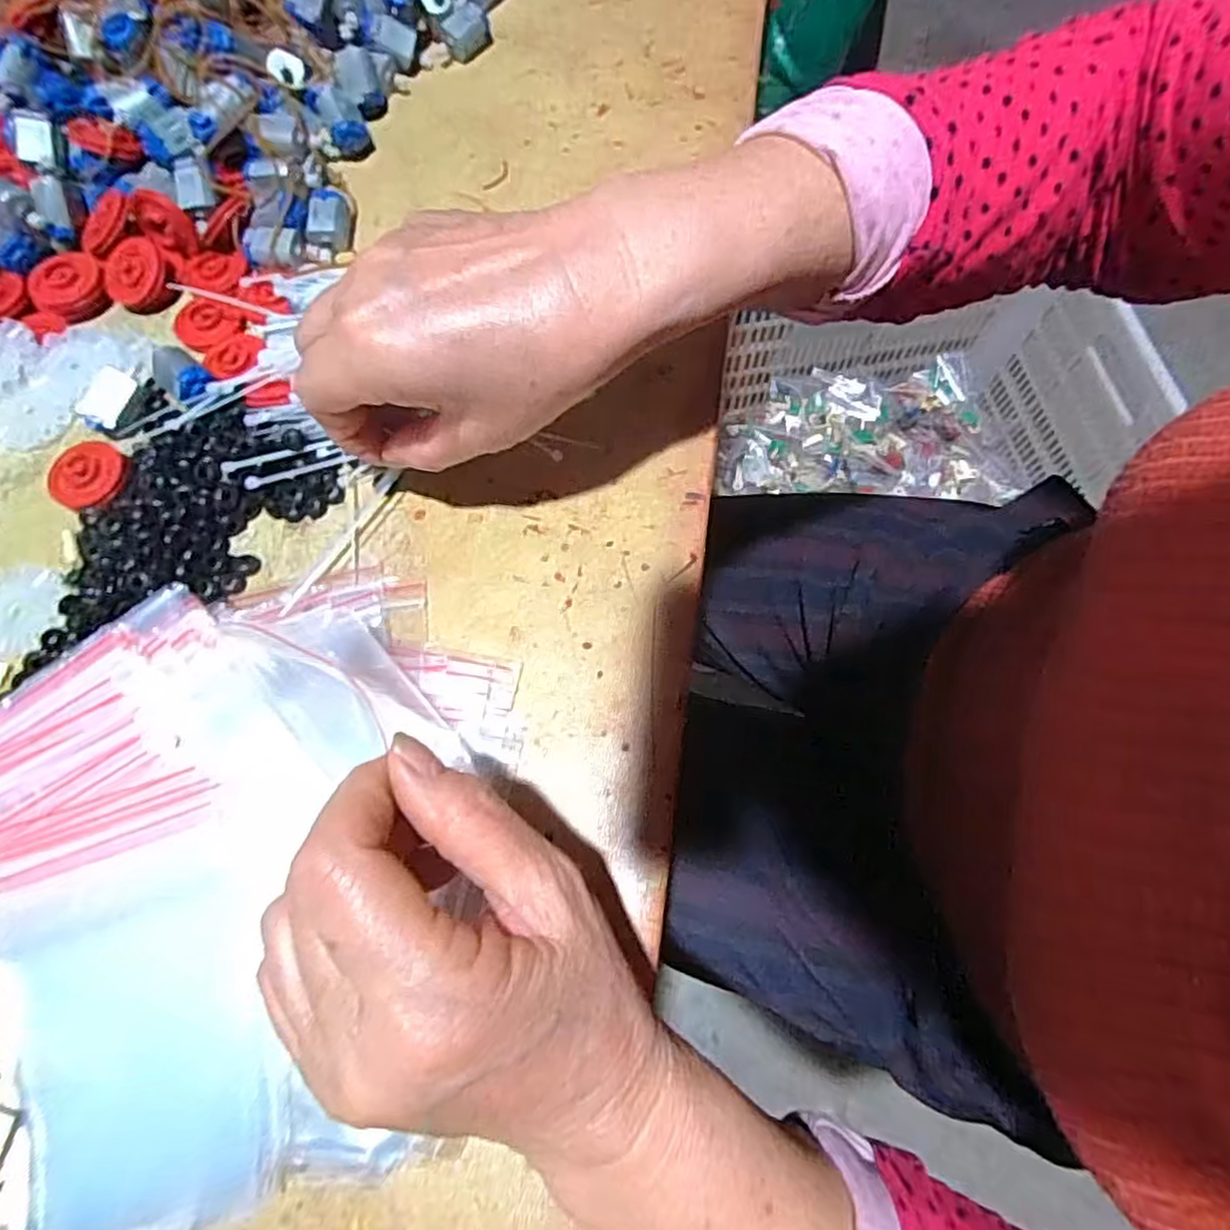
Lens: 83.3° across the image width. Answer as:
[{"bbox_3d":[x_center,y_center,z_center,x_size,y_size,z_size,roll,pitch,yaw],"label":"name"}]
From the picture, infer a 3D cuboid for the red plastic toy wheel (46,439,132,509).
[{"bbox_3d":[-0.229,-0.063,0.301,0.035,0.006,0.032,0,70,0],"label":"red plastic toy wheel"}]

